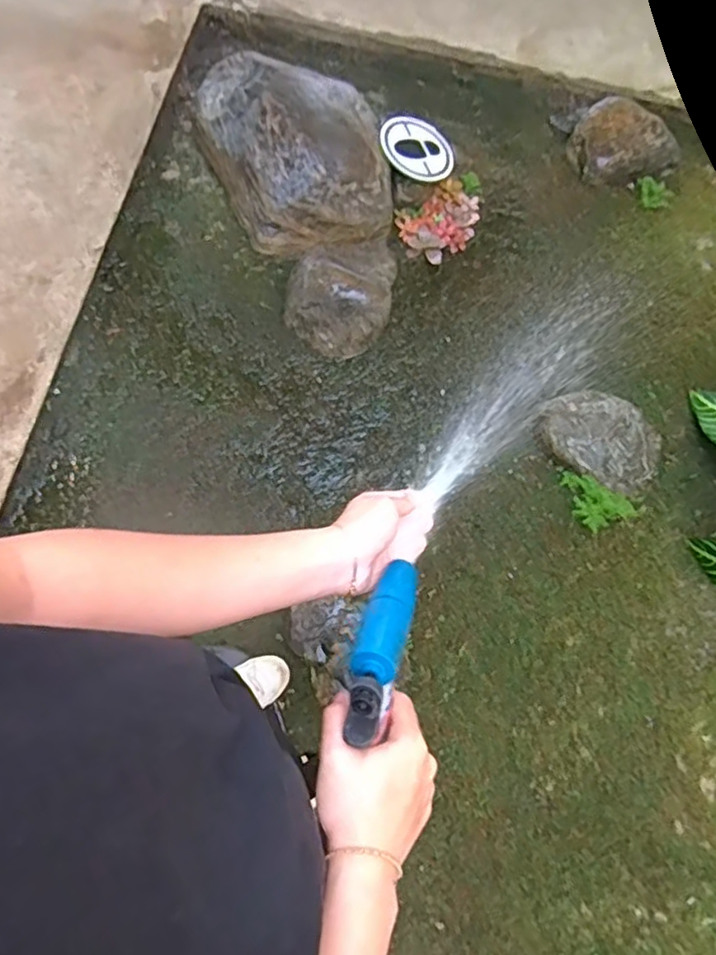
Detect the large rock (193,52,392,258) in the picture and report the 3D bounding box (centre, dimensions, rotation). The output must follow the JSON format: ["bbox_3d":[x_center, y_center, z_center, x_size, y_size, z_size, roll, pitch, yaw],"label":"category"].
[{"bbox_3d":[-0.155,-0.793,1.482,0.366,0.182,0.576,-25,76,-11],"label":"large rock"}]

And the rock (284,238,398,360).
[{"bbox_3d":[-0.037,-0.423,1.417,0.230,0.087,0.289,9,73,3],"label":"rock"}]

